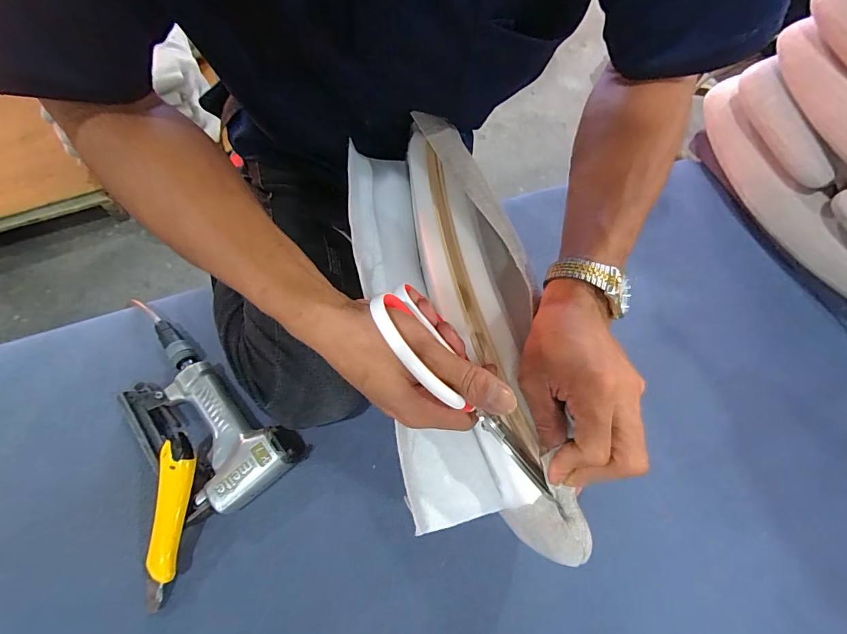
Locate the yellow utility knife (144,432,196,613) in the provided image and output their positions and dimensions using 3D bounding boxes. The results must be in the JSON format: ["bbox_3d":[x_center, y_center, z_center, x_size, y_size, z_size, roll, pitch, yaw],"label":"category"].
[{"bbox_3d":[-0.259,0.208,0.404,0.034,0.019,0.168,6,85,0],"label":"yellow utility knife"}]

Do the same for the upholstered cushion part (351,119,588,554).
[{"bbox_3d":[0.023,-0.001,0.345,0.135,0.083,0.375,-10,72,-7],"label":"upholstered cushion part"}]

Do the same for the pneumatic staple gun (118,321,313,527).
[{"bbox_3d":[-0.268,0.108,0.459,0.255,0.042,0.124,41,71,14],"label":"pneumatic staple gun"}]

